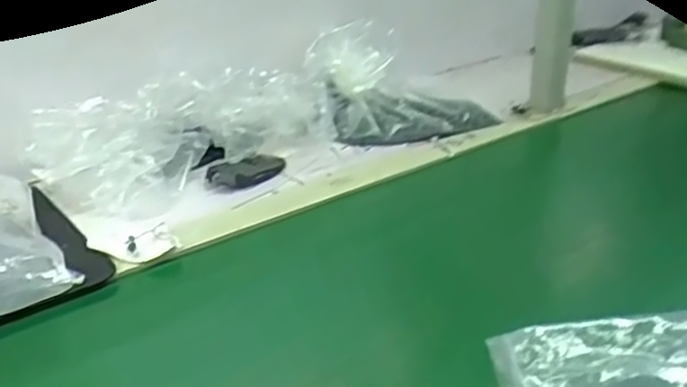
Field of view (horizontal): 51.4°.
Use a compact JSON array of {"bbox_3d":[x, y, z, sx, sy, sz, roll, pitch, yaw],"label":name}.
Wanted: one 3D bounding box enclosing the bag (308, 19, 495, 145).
[{"bbox_3d":[0.086,-0.160,1.061,0.270,0.137,0.163,-4,26,-7],"label":"bag"}]

